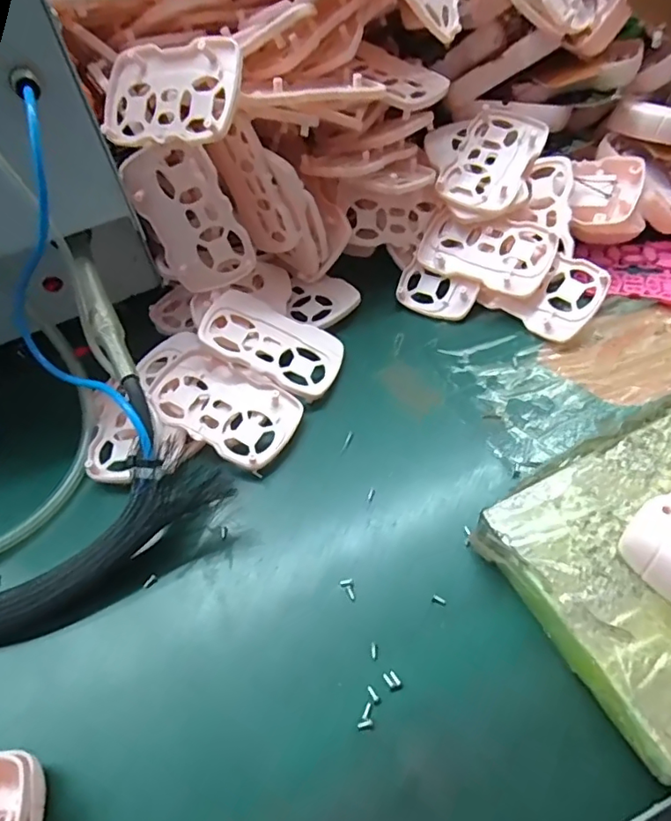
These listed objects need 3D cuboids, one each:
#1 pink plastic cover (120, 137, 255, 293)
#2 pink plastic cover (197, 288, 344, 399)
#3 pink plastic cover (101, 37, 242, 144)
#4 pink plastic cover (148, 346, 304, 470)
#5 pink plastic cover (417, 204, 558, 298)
[{"bbox_3d":[-0.088,-0.115,0.327,0.053,0.088,0.010,-18,32,12],"label":"pink plastic cover"},{"bbox_3d":[-0.040,-0.042,0.343,0.087,0.011,0.054,26,55,-4],"label":"pink plastic cover"},{"bbox_3d":[-0.092,-0.173,0.295,0.088,0.008,0.050,11,94,23],"label":"pink plastic cover"},{"bbox_3d":[-0.067,-0.003,0.324,0.087,0.014,0.054,24,57,21],"label":"pink plastic cover"},{"bbox_3d":[0.102,-0.111,0.374,0.089,0.009,0.051,24,80,22],"label":"pink plastic cover"}]

